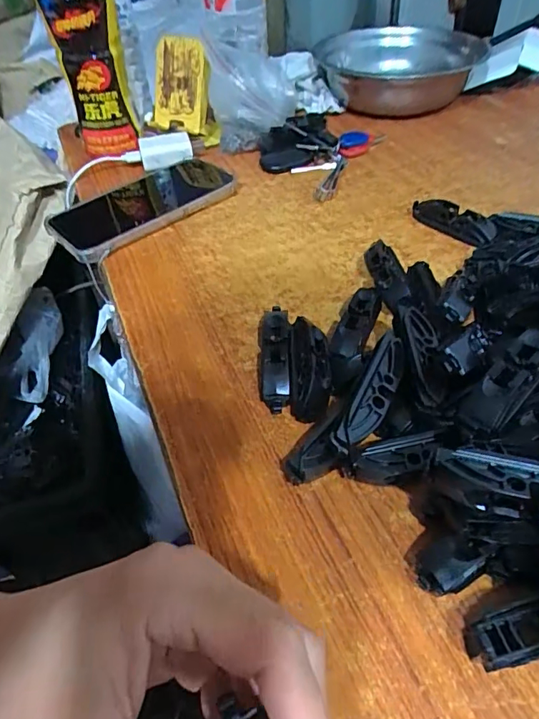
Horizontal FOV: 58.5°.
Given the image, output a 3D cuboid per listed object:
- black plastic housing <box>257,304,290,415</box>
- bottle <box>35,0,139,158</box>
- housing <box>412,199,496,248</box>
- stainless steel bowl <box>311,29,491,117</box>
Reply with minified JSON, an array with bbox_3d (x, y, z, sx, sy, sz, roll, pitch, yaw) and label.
[{"bbox_3d":[0.003,-0.003,0.301,0.020,0.018,0.078,-3,46,3],"label":"black plastic housing"},{"bbox_3d":[-0.178,-0.305,0.482,0.066,0.185,0.075,-15,46,-8],"label":"bottle"},{"bbox_3d":[0.149,-0.112,0.390,0.024,0.020,0.073,-30,50,-21],"label":"housing"},{"bbox_3d":[0.151,-0.351,0.578,0.175,0.046,0.162,-4,54,6],"label":"stainless steel bowl"}]

